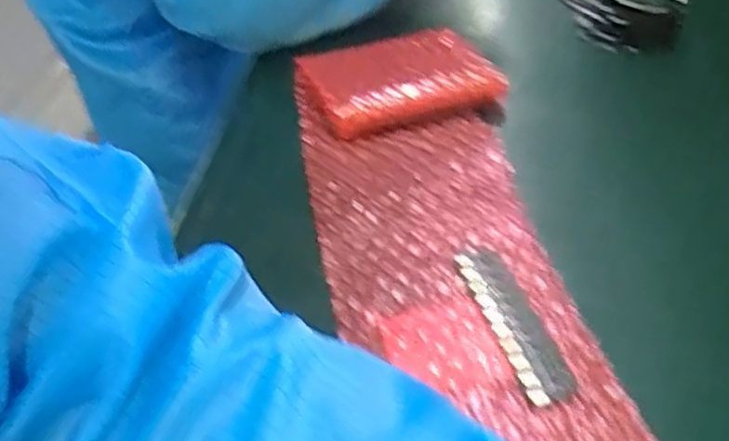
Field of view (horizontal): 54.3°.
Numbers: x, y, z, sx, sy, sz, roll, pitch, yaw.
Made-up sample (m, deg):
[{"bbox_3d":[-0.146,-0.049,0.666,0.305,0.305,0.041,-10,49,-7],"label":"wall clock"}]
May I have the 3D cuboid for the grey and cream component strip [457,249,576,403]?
[{"bbox_3d":[0.074,0.049,0.355,0.024,0.005,0.096,-12,44,-11],"label":"grey and cream component strip"}]

